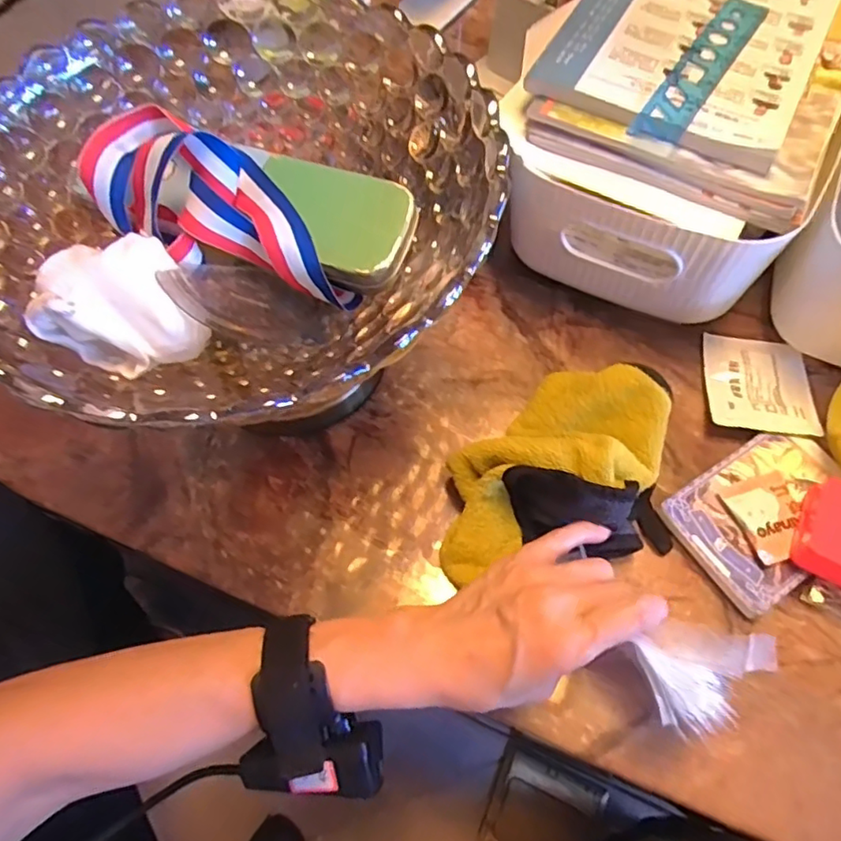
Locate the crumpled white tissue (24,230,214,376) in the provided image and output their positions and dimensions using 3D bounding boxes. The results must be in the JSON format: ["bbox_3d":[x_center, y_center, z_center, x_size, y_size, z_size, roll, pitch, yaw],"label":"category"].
[{"bbox_3d":[-0.154,-0.056,0.299,0.072,0.046,0.062,-33,66,-13],"label":"crumpled white tissue"}]

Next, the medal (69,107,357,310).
[{"bbox_3d":[-0.103,-0.113,0.319,0.157,0.054,0.074,31,67,-1],"label":"medal"}]

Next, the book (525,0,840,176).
[{"bbox_3d":[0.201,-0.288,0.427,0.164,0.013,0.241,26,67,15],"label":"book"}]

